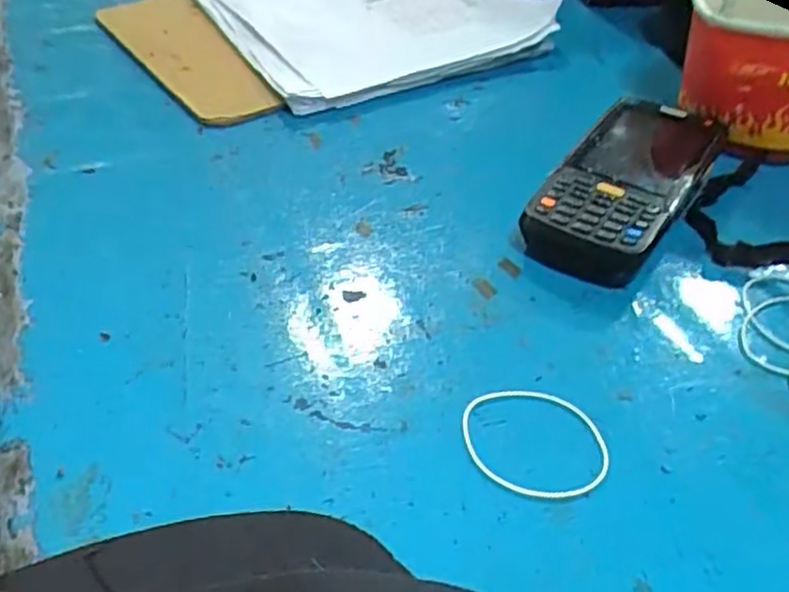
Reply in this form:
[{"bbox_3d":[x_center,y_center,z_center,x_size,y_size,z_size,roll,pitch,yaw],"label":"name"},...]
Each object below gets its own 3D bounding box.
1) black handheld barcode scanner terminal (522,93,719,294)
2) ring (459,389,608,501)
[{"bbox_3d":[0.132,-0.063,0.407,0.066,0.027,0.150,25,48,25],"label":"black handheld barcode scanner terminal"},{"bbox_3d":[0.057,0.059,0.296,0.058,0.004,0.053,0,43,0],"label":"ring"}]

